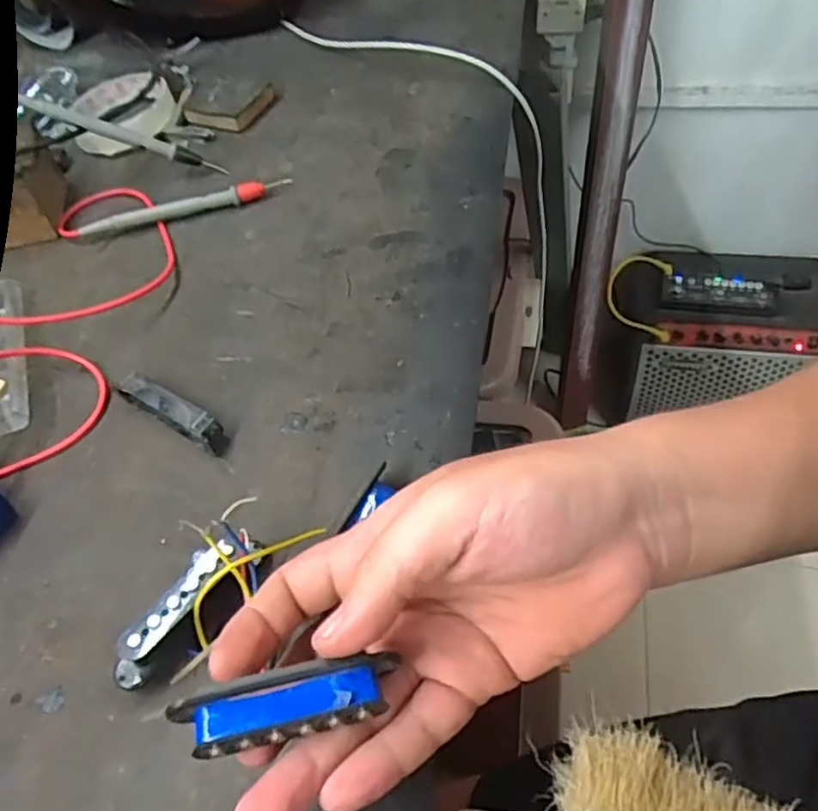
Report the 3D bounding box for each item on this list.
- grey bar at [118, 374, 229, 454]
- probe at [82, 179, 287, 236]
[{"bbox_3d":[-0.127,0.003,0.368,0.069,0.021,0.017,28,62,22],"label":"grey bar"},{"bbox_3d":[-0.155,-0.139,0.475,0.144,0.014,0.011,-17,55,-7],"label":"probe"}]

